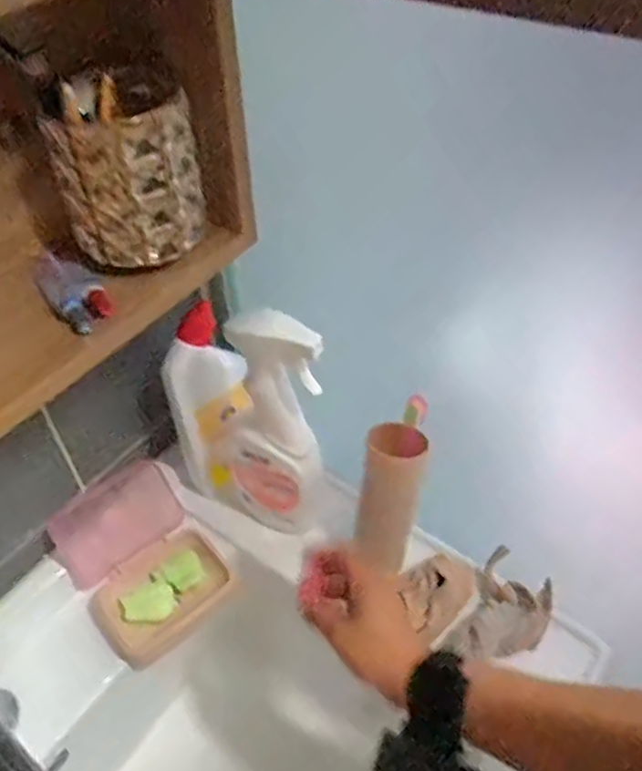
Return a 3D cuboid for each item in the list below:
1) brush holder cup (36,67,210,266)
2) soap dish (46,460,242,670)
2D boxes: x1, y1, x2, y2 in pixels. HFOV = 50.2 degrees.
[{"bbox_3d":[-0.126,-0.148,0.462,0.073,0.117,0.080,18,51,16],"label":"brush holder cup"},{"bbox_3d":[-0.176,0.172,0.681,0.136,0.078,0.154,-33,56,-25],"label":"soap dish"}]

